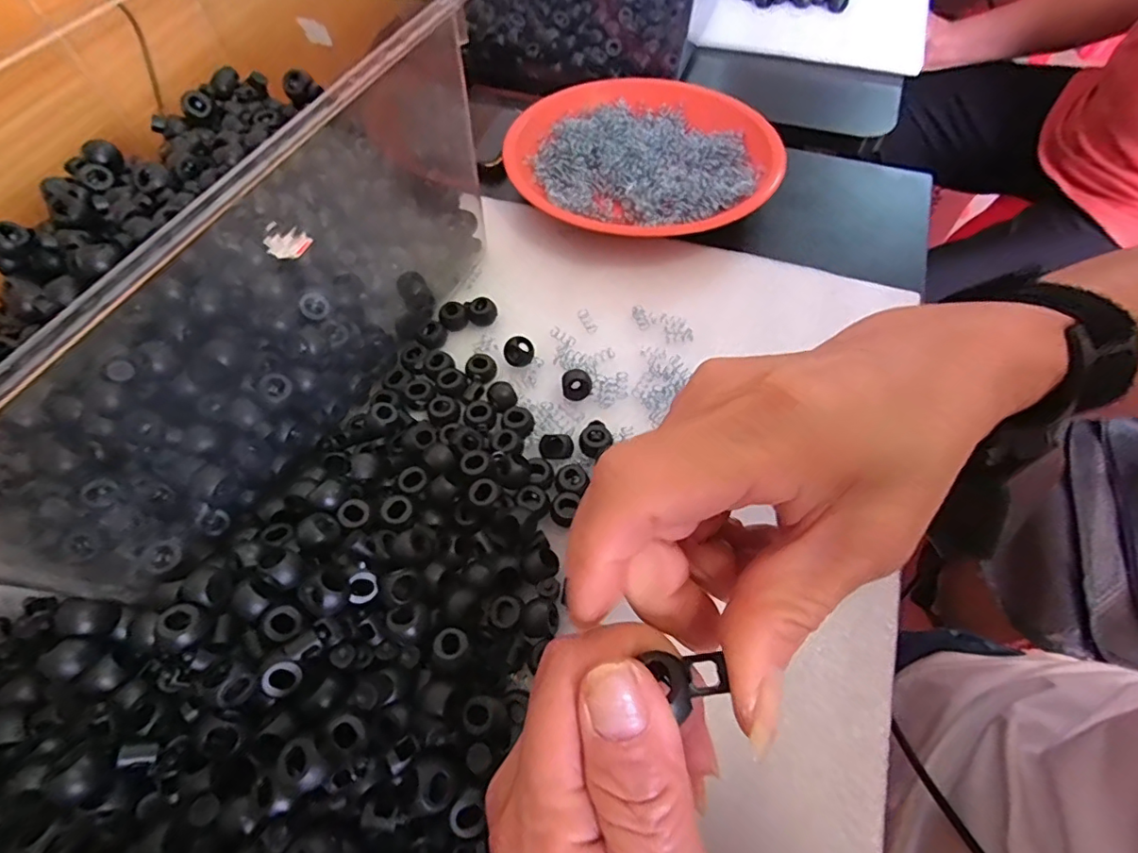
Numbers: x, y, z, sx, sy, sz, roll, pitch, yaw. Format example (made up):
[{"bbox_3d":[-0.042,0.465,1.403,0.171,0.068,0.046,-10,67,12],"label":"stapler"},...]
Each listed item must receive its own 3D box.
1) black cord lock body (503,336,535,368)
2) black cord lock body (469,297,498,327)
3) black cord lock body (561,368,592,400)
[{"bbox_3d":[-0.029,-0.044,0.314,0.017,0.012,0.015,-12,61,-5],"label":"black cord lock body"},{"bbox_3d":[-0.053,-0.071,0.331,0.017,0.012,0.013,-12,61,-5],"label":"black cord lock body"},{"bbox_3d":[0.004,-0.024,0.302,0.016,0.012,0.014,-3,60,0],"label":"black cord lock body"}]

